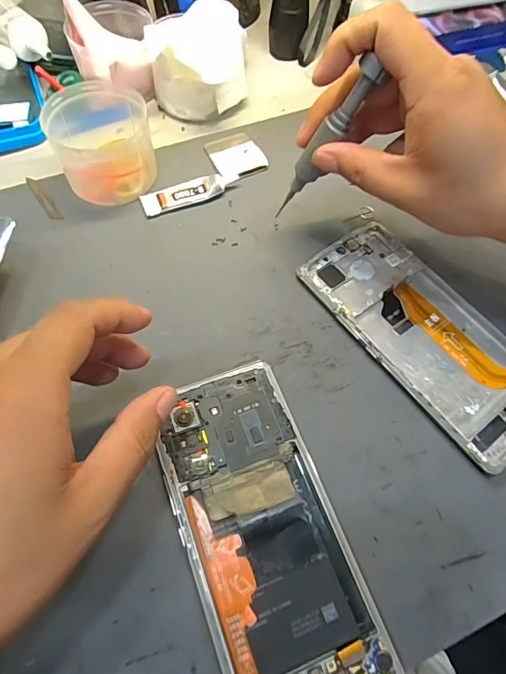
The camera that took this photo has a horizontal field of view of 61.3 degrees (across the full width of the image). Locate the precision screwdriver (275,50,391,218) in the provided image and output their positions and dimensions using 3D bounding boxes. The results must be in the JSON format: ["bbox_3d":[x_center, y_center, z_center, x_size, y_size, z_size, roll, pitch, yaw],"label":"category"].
[{"bbox_3d":[0.038,-0.105,0.240,0.012,0.101,0.010,2,62,-25],"label":"precision screwdriver"}]

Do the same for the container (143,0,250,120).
[{"bbox_3d":[-0.034,-0.216,0.327,0.062,0.056,0.082,27,66,10],"label":"container"}]

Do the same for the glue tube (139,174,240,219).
[{"bbox_3d":[-0.043,-0.101,0.297,0.068,0.010,0.019,-18,66,-11],"label":"glue tube"}]

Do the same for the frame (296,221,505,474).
[{"bbox_3d":[0.104,-0.004,0.259,0.074,0.008,0.156,-33,70,-17],"label":"frame"}]

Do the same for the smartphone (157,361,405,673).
[{"bbox_3d":[0.004,0.089,0.202,0.071,0.012,0.156,-17,67,-10],"label":"smartphone"}]

